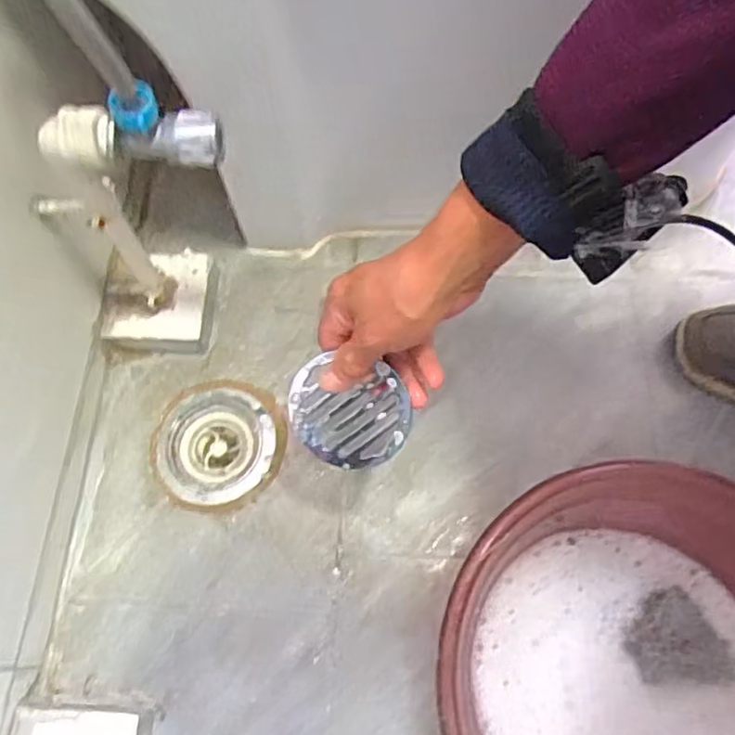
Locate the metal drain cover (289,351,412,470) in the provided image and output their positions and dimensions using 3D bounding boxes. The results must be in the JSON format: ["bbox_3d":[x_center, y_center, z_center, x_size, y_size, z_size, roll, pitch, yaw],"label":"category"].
[{"bbox_3d":[-0.014,0.036,0.471,0.090,0.006,0.085,7,107,8],"label":"metal drain cover"}]

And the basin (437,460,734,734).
[{"bbox_3d":[0.206,0.228,0.477,0.313,0.112,0.278,-27,68,-10],"label":"basin"}]

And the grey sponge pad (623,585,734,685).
[{"bbox_3d":[0.248,0.221,0.503,0.071,0.039,0.076,-18,67,-6],"label":"grey sponge pad"}]

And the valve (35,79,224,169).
[{"bbox_3d":[-0.163,-0.161,0.417,0.125,0.047,0.035,8,67,4],"label":"valve"}]

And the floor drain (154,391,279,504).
[{"bbox_3d":[-0.151,0.079,0.629,0.115,0.023,0.115,-5,66,0],"label":"floor drain"}]

